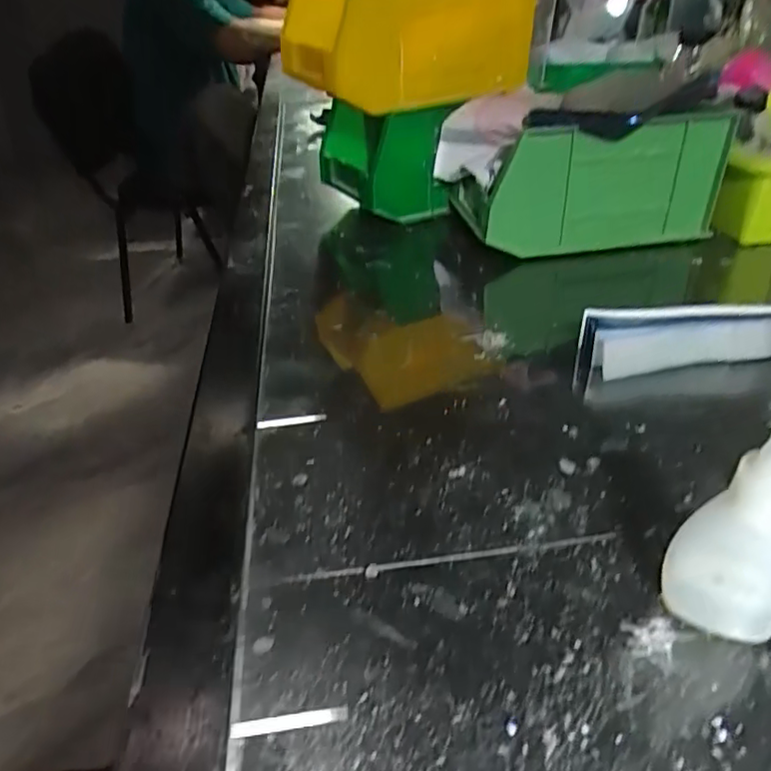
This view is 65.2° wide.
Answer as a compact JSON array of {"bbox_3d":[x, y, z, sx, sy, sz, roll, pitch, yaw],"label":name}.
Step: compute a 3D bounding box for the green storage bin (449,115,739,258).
[{"bbox_3d":[0.143,-0.154,0.439,0.168,0.083,0.097,-8,35,-5],"label":"green storage bin"}]

